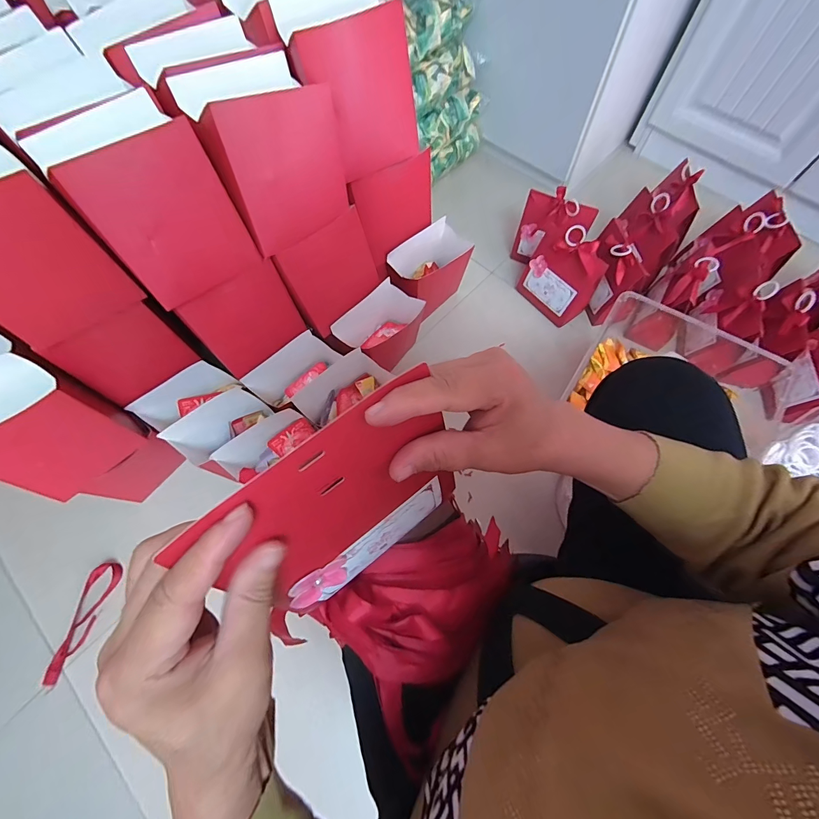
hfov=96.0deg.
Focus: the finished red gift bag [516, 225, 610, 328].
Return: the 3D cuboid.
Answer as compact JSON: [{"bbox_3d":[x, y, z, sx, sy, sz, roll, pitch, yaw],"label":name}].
[{"bbox_3d":[0.334,-0.294,0.811,0.066,0.181,0.158,-36,72,-11],"label":"finished red gift bag"}]

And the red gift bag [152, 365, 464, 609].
[{"bbox_3d":[-0.032,0.065,0.231,0.140,0.157,0.007,-37,52,-15],"label":"red gift bag"}]

